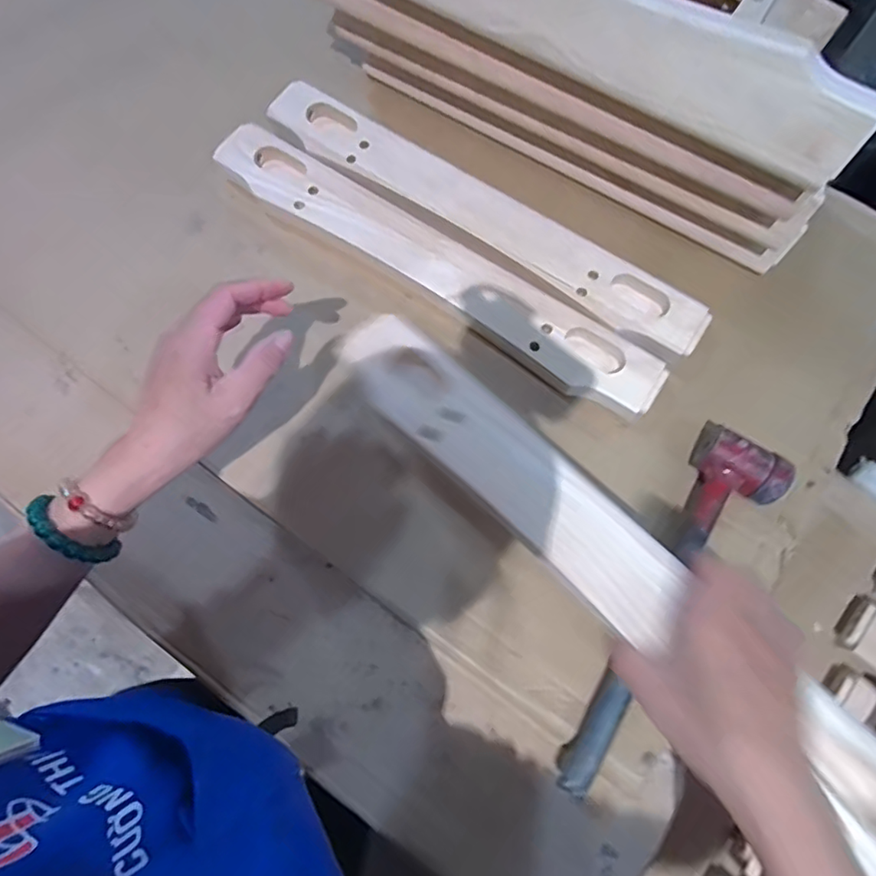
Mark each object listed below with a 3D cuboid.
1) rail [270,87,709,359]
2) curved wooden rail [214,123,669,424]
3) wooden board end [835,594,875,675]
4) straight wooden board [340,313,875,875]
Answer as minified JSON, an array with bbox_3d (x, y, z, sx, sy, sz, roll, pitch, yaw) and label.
[{"bbox_3d":[0.036,-0.227,0.554,0.486,0.024,0.063,35,75,9],"label":"rail"},{"bbox_3d":[-0.008,-0.168,0.542,0.476,0.034,0.075,34,75,9],"label":"curved wooden rail"},{"bbox_3d":[0.424,0.193,0.542,0.042,0.034,0.067,38,76,10],"label":"wooden board end"},{"bbox_3d":[0.103,0.072,0.365,0.066,0.033,0.481,-42,67,-12],"label":"straight wooden board"}]

